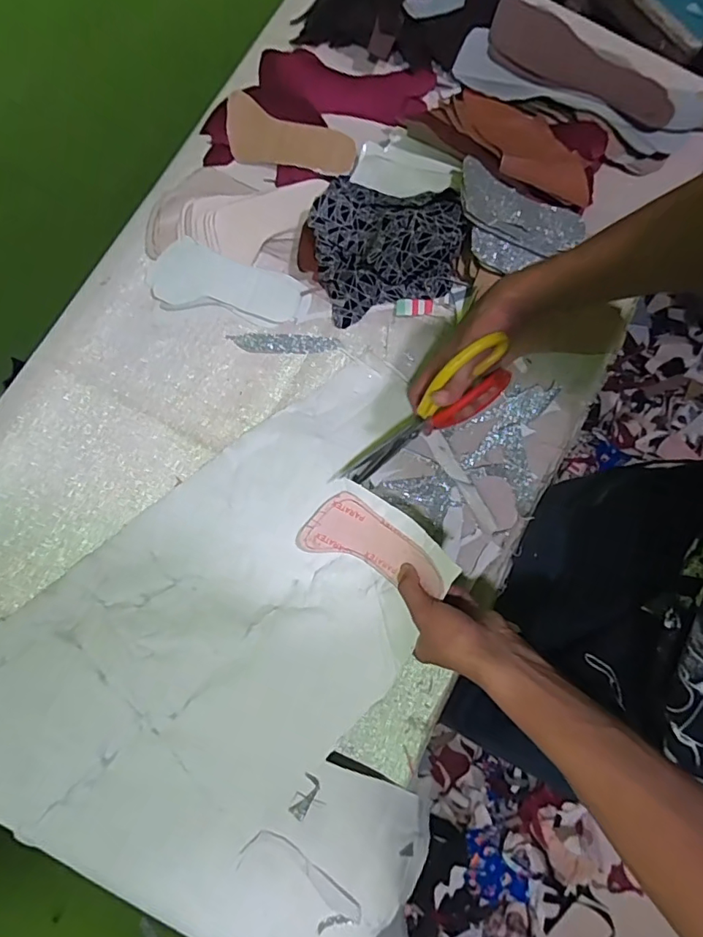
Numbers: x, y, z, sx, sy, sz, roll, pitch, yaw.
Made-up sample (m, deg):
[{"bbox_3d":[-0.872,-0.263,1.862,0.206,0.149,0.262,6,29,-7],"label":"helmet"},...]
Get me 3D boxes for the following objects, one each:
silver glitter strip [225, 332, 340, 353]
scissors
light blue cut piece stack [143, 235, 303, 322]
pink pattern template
[{"bbox_3d":[-0.081,-0.150,0.603,0.128,0.004,0.024,0,84,-4],"label":"silver glitter strip"},{"bbox_3d":[0.073,-0.056,0.506,0.211,0.131,0.040,-31,81,-5],"label":"scissors"},{"bbox_3d":[-0.152,-0.220,0.599,0.177,0.015,0.073,18,79,1],"label":"light blue cut piece stack"},{"bbox_3d":[0.025,0.074,0.516,0.156,0.030,0.066,18,80,21],"label":"pink pattern template"}]

